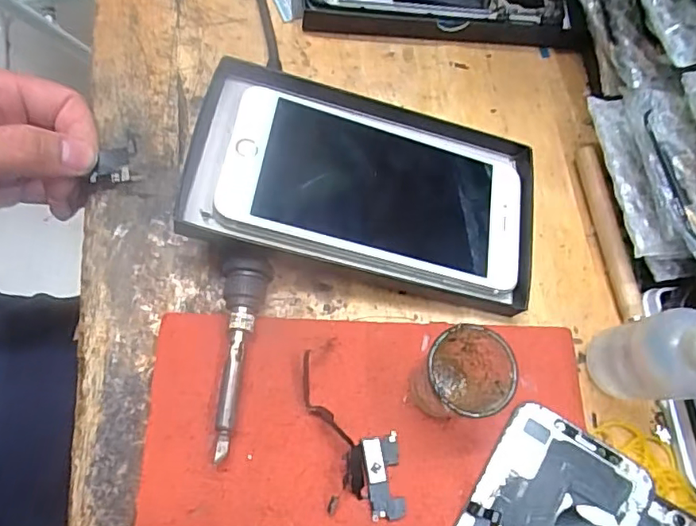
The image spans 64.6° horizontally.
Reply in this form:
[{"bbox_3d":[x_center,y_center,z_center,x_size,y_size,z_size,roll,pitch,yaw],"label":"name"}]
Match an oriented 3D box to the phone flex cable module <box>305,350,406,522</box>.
[{"bbox_3d":[0.003,0.076,0.244,0.035,0.011,0.073,-9,71,-11],"label":"phone flex cable module"}]

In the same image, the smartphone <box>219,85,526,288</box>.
[{"bbox_3d":[0.018,-0.038,0.277,0.154,0.010,0.079,14,67,-14],"label":"smartphone"}]

